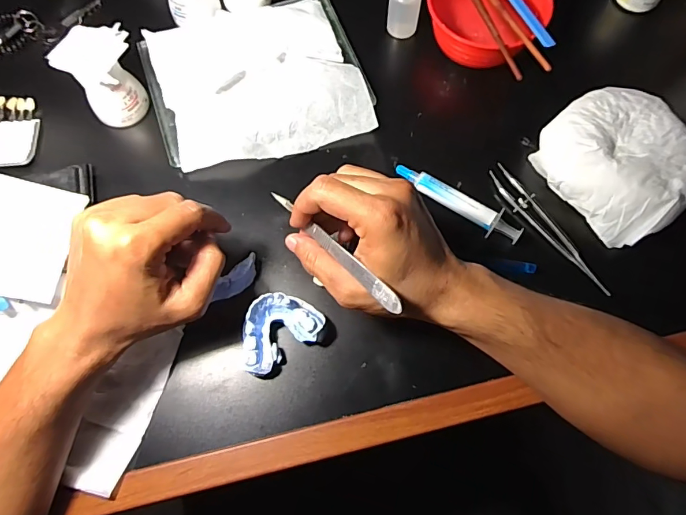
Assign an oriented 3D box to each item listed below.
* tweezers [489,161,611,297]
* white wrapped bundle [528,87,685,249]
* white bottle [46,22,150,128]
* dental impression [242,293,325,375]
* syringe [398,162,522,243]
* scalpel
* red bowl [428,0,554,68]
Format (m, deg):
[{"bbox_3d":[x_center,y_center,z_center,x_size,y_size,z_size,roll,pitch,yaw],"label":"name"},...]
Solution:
[{"bbox_3d":[0.175,-0.025,0.377,0.016,0.015,0.138,-34,75,-10],"label":"tweezers"},{"bbox_3d":[0.241,-0.085,0.382,0.116,0.044,0.127,-39,76,-11],"label":"white wrapped bundle"},{"bbox_3d":[-0.215,-0.162,0.395,0.055,0.067,0.059,2,72,1],"label":"white bottle"},{"bbox_3d":[-0.051,0.055,0.342,0.065,0.030,0.047,-33,75,-10],"label":"dental impression"},{"bbox_3d":[0.098,-0.046,0.382,0.117,0.020,0.020,32,75,10],"label":"syringe"},{"bbox_3d":[-0.008,-0.008,0.306,0.008,0.007,0.133,-41,62,-12],"label":"scalpel"},{"bbox_3d":[0.133,-0.233,0.425,0.099,0.057,0.108,0,72,0],"label":"red bowl"}]

